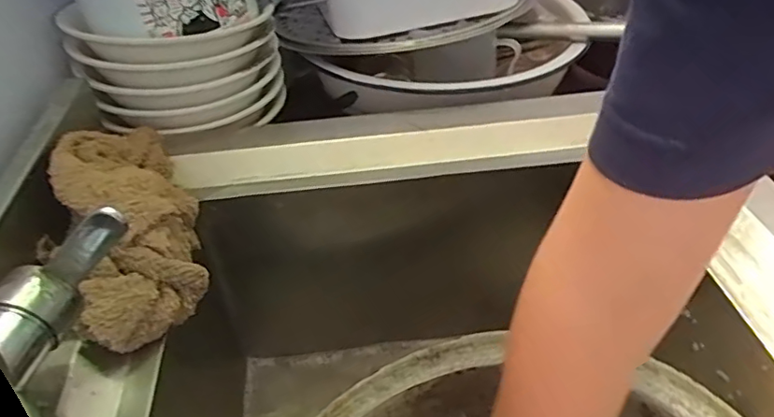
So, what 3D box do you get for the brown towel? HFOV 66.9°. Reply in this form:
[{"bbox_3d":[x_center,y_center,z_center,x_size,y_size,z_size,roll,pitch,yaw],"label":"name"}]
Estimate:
[{"bbox_3d":[-0.182,0.002,0.414,0.076,0.067,0.193,-17,41,-16],"label":"brown towel"}]

